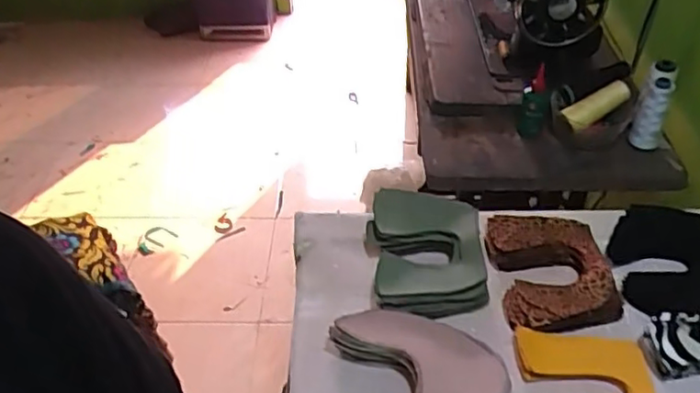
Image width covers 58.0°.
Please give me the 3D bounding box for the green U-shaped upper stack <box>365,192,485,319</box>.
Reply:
[{"bbox_3d":[0.093,0.063,0.776,0.133,0.052,0.187,-2,41,-1],"label":"green U-shaped upper stack"}]

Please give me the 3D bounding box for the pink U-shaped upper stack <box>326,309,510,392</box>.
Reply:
[{"bbox_3d":[0.072,0.193,0.644,0.176,0.057,0.172,-2,41,0],"label":"pink U-shaped upper stack"}]

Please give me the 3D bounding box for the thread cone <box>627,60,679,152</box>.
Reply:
[{"bbox_3d":[0.464,-0.134,0.967,0.050,0.117,0.057,23,47,25],"label":"thread cone"}]

